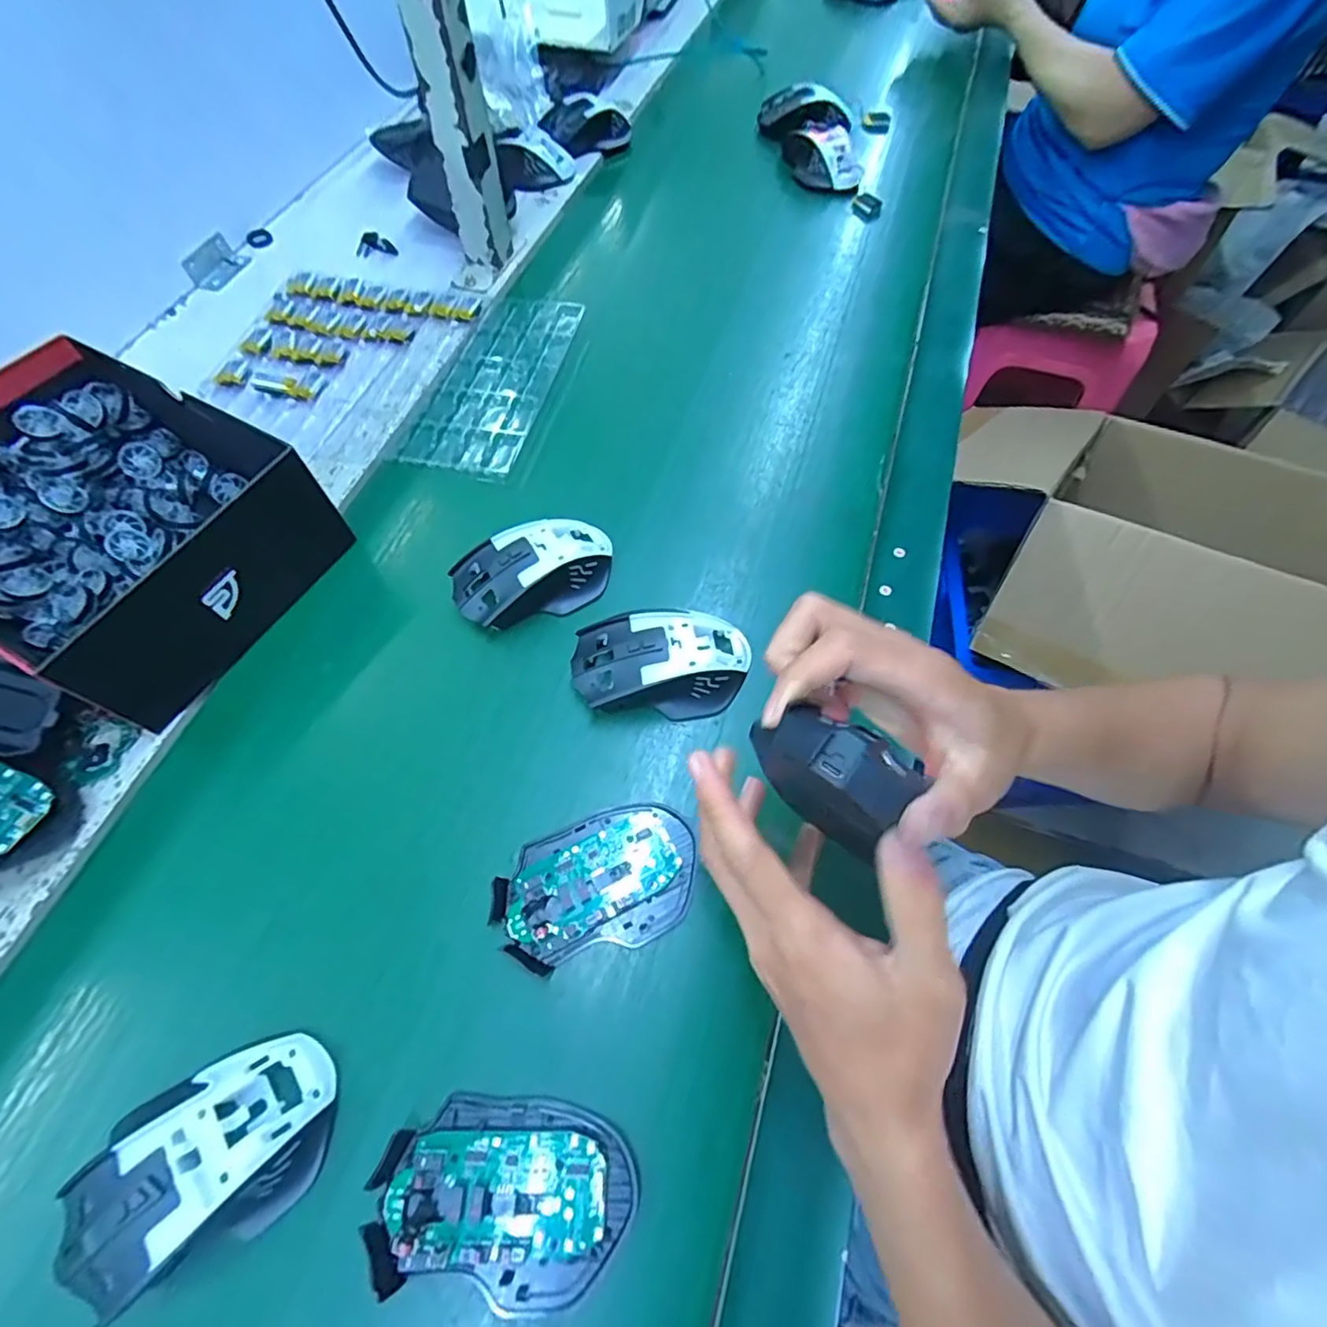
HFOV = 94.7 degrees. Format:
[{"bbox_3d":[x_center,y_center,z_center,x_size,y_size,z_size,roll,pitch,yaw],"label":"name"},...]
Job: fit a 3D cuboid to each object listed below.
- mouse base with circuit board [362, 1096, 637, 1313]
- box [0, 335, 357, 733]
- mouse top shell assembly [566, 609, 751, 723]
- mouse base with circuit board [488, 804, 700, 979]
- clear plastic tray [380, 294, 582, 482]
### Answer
[{"bbox_3d":[-0.072,0.244,0.278,0.113,0.015,0.072,3,62,2],"label":"mouse base with circuit board"},{"bbox_3d":[-0.385,-0.098,0.423,0.257,0.082,0.197,25,65,13],"label":"box"},{"bbox_3d":[0.000,-0.001,0.397,0.114,0.037,0.065,-7,63,-4],"label":"mouse top shell assembly"},{"bbox_3d":[-0.036,0.123,0.345,0.113,0.012,0.072,-17,64,-9],"label":"mouse base with circuit board"},{"bbox_3d":[-0.145,-0.252,0.541,0.101,0.013,0.220,13,63,7],"label":"clear plastic tray"}]

